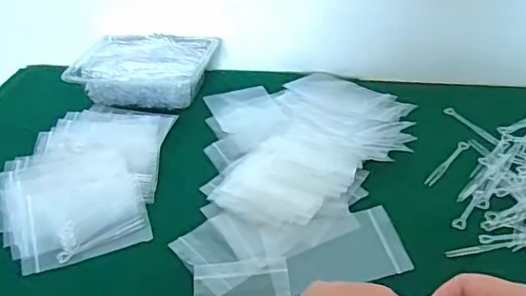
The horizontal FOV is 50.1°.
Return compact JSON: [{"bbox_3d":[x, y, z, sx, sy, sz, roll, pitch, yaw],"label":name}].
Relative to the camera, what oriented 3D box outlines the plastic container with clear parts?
[{"bbox_3d":[-0.156,-0.104,0.748,0.177,0.051,0.115,4,38,12],"label":"plastic container with clear parts"}]

